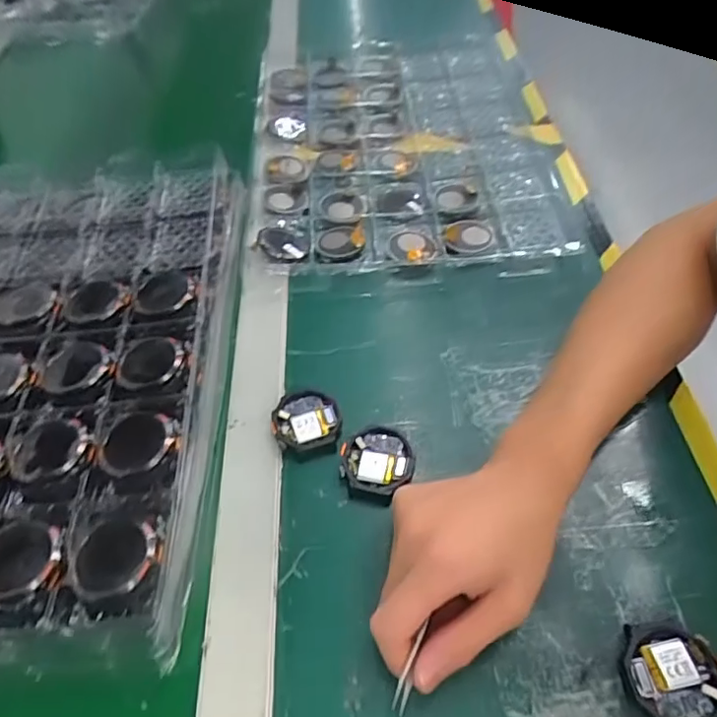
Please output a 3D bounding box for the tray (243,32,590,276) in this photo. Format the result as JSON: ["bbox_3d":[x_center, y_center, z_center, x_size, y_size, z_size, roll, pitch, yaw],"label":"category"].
[{"bbox_3d":[0.044,-0.243,0.603,0.304,0.028,0.407,-3,52,1],"label":"tray"}]

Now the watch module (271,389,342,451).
[{"bbox_3d":[-0.038,0.044,0.397,0.047,0.010,0.046,-19,53,-12],"label":"watch module"}]

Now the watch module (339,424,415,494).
[{"bbox_3d":[0.014,0.068,0.379,0.048,0.009,0.050,11,53,12],"label":"watch module"}]

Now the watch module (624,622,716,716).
[{"bbox_3d":[0.166,0.168,0.292,0.048,0.009,0.049,13,54,13],"label":"watch module"}]

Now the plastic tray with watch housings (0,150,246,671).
[{"bbox_3d":[-0.265,-0.004,0.426,0.314,0.046,0.431,-3,52,1],"label":"plastic tray with watch housings"}]

